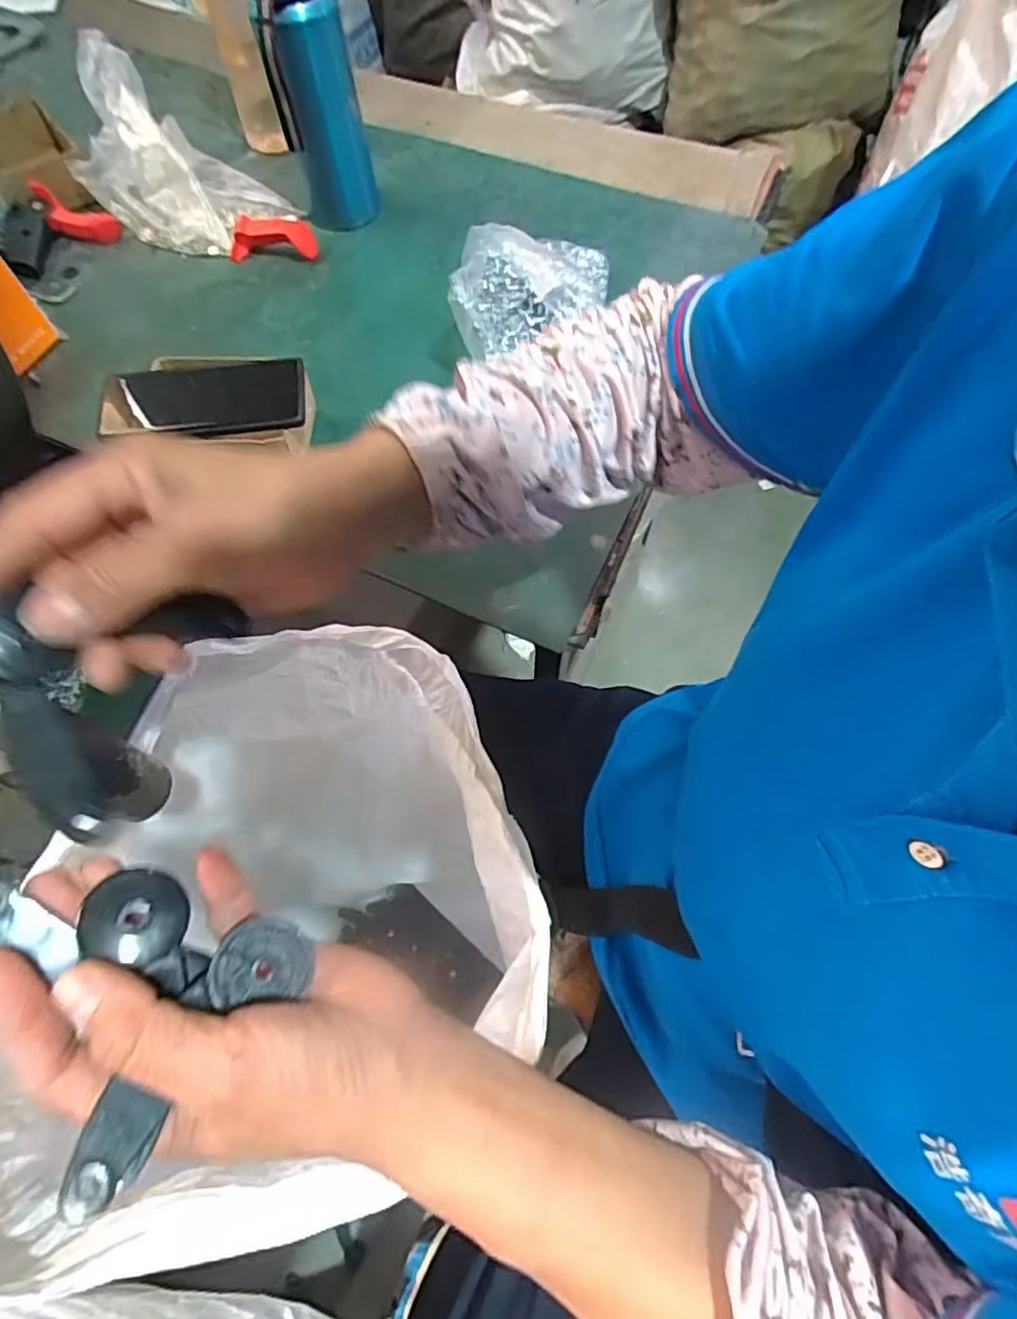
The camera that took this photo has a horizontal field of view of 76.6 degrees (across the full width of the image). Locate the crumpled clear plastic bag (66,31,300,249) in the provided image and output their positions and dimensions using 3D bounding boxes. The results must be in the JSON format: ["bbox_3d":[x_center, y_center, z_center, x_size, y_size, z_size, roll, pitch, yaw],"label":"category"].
[{"bbox_3d":[-0.318,-0.487,0.632,0.165,0.158,0.112,-3,64,-1],"label":"crumpled clear plastic bag"}]

